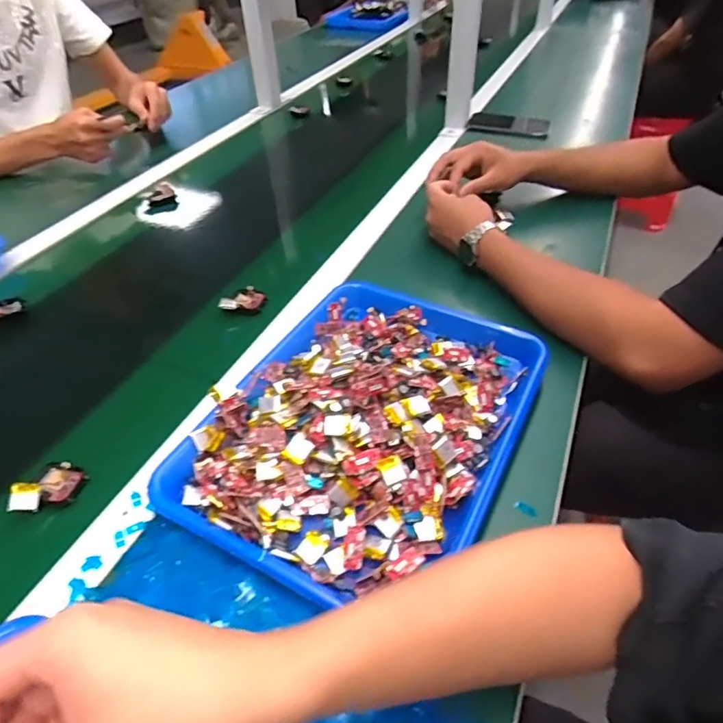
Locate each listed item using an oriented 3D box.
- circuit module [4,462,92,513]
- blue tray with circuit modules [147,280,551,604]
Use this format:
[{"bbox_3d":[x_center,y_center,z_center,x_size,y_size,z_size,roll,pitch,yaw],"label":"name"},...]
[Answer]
[{"bbox_3d":[-0.262,0.104,0.431,0.042,0.019,0.053,3,44,6],"label":"circuit module"},{"bbox_3d":[0.010,0.038,0.470,0.252,0.053,0.344,20,48,22],"label":"blue tray with circuit modules"}]

